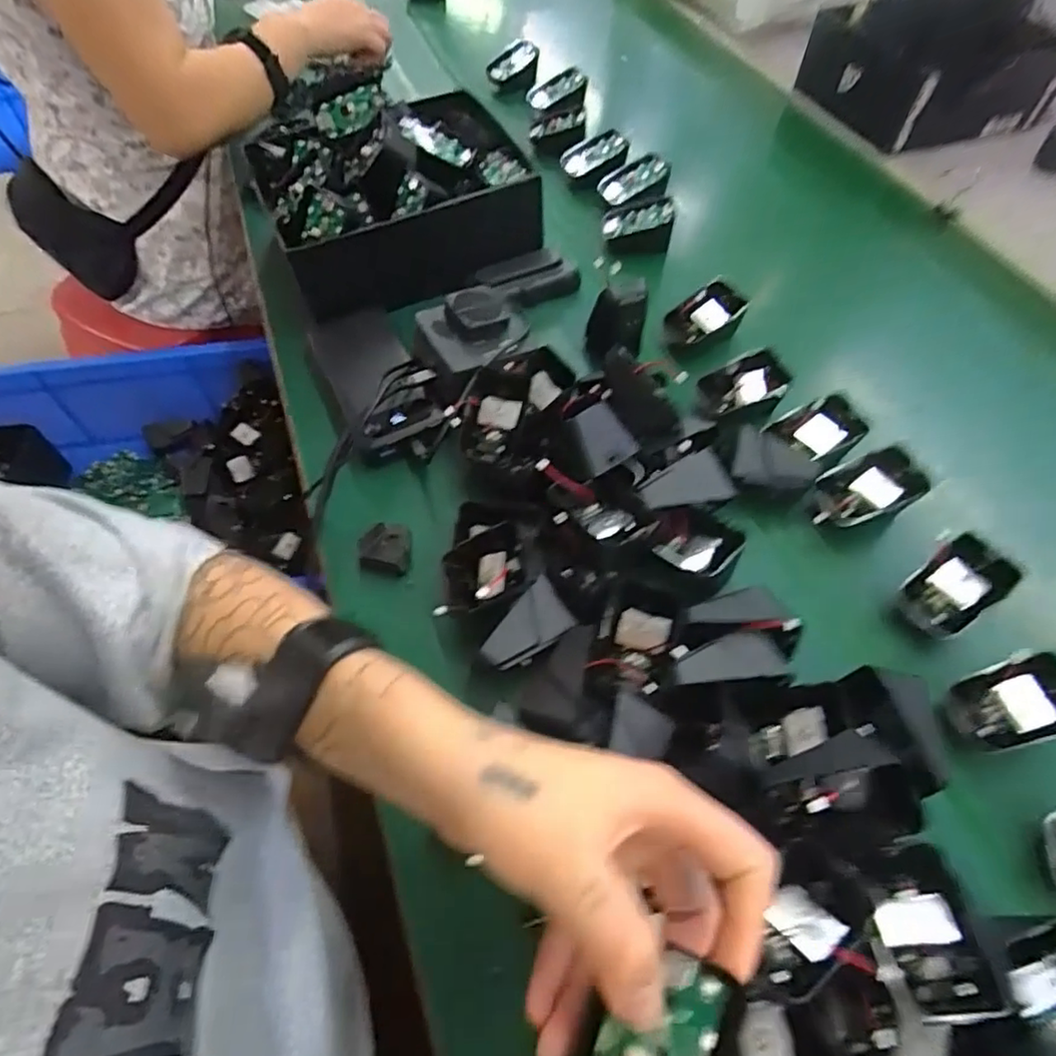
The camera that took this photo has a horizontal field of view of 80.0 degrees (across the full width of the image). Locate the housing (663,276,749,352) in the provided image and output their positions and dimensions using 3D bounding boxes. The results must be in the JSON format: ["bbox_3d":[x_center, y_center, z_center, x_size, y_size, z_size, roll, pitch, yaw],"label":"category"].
[{"bbox_3d":[0.155,-0.181,0.554,0.058,0.046,0.048,-32,63,-19],"label":"housing"}]

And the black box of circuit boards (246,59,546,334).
[{"bbox_3d":[-0.121,-0.309,0.575,0.233,0.097,0.203,-17,59,-11],"label":"black box of circuit boards"}]

